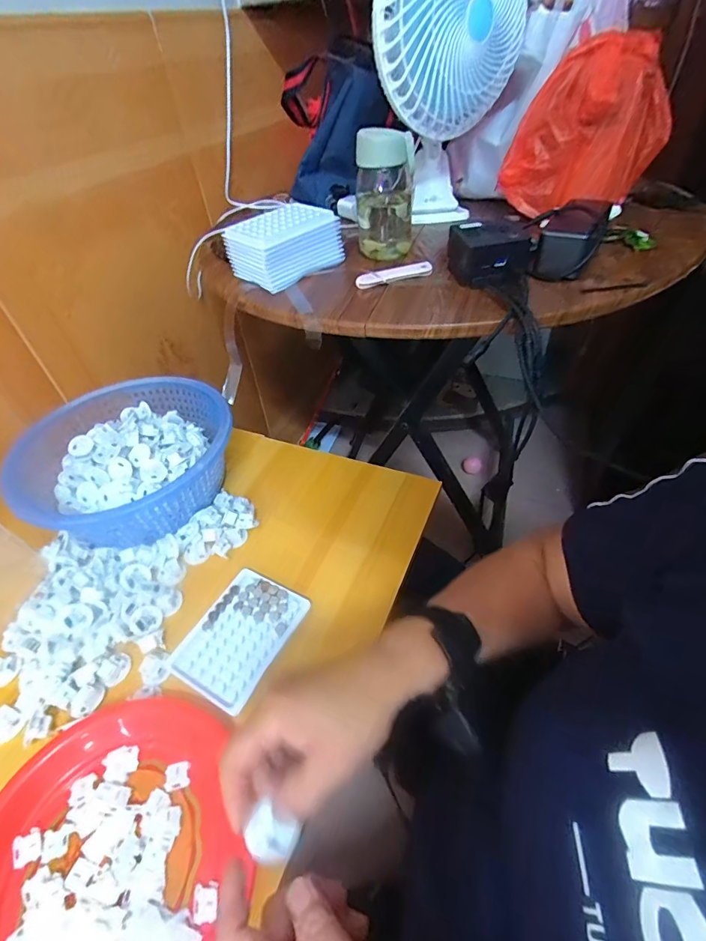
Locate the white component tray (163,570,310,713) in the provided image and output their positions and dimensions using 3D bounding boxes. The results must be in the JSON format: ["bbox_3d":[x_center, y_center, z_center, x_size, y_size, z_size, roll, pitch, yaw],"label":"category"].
[{"bbox_3d":[-0.120,0.172,0.461,0.096,0.010,0.128,20,50,23],"label":"white component tray"}]

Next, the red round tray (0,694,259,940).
[{"bbox_3d":[-0.202,0.308,0.335,0.218,0.022,0.230,-3,45,3],"label":"red round tray"}]

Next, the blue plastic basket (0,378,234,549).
[{"bbox_3d":[-0.296,-0.010,0.595,0.262,0.097,0.255,-34,52,-25],"label":"blue plastic basket"}]

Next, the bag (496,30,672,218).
[{"bbox_3d":[0.299,-0.425,0.559,0.171,0.187,0.097,-22,48,-16],"label":"bag"}]

